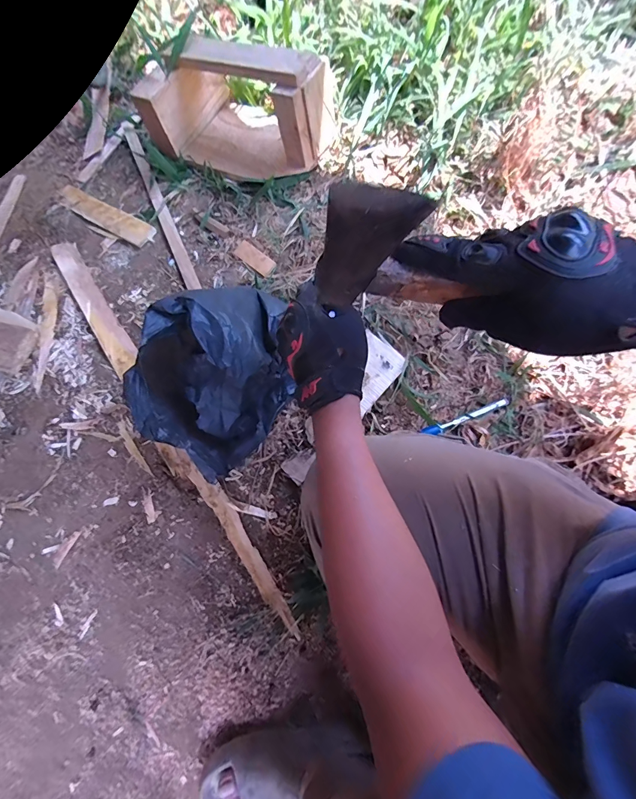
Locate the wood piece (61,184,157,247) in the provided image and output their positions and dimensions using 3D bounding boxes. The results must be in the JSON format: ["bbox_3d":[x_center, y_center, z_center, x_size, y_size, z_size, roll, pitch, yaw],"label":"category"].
[{"bbox_3d":[-0.468,-0.409,0.794,0.268,0.009,0.055,32,68,13],"label":"wood piece"}]

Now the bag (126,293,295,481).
[{"bbox_3d":[-0.151,-0.047,0.528,0.195,0.165,0.259,19,66,7],"label":"bag"}]

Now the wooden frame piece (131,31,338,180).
[{"bbox_3d":[-0.158,-0.587,0.738,0.368,0.207,0.197,26,67,11],"label":"wooden frame piece"}]

